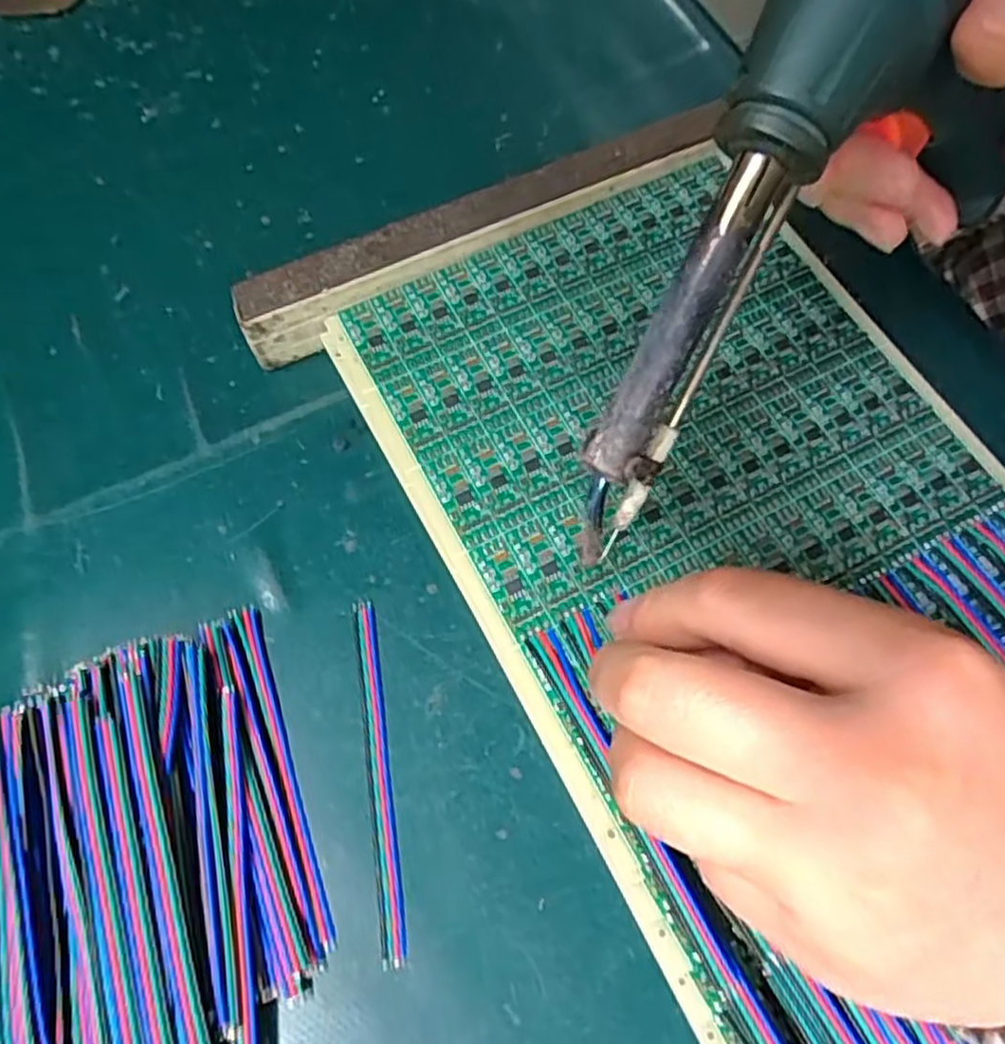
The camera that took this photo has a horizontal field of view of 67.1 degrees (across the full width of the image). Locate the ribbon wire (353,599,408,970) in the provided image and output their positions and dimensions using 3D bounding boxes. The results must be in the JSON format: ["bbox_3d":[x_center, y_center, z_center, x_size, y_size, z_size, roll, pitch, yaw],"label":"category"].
[{"bbox_3d":[-0.036,0.070,0.217,0.007,0.004,0.098,-8,67,-4],"label":"ribbon wire"}]

